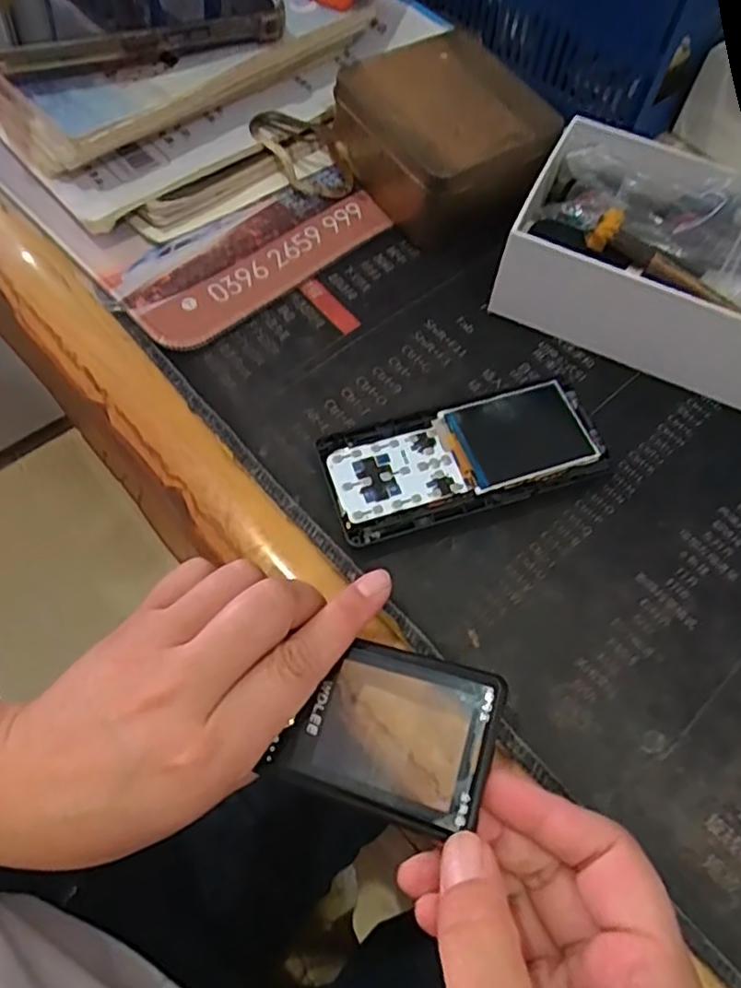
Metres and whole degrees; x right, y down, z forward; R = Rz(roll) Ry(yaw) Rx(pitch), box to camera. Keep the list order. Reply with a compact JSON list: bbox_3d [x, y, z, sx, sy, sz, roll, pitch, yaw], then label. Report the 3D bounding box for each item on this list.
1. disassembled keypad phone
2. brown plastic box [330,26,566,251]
[{"bbox_3d":[0.042,-0.015,0.298,0.121,0.016,0.053,-15,65,-11],"label":"disassembled keypad phone"},{"bbox_3d":[0.045,-0.197,0.371,0.095,0.050,0.113,-32,69,-18],"label":"brown plastic box"}]

